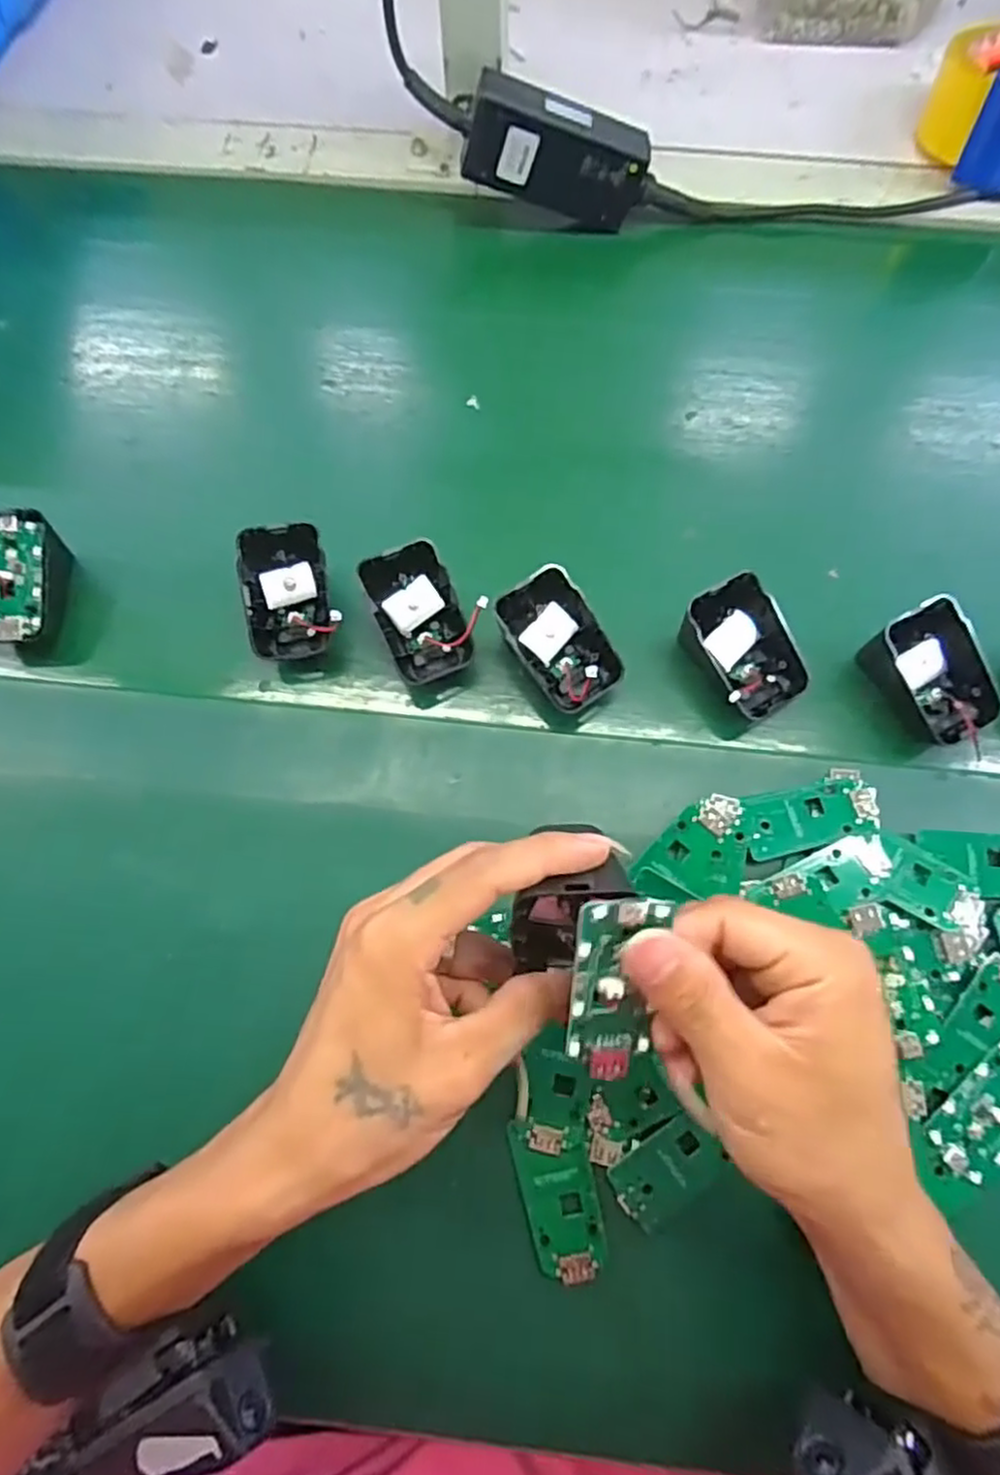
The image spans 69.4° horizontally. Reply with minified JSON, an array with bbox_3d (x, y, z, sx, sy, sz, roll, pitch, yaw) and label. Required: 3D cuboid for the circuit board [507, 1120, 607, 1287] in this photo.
[{"bbox_3d":[0.026,0.195,0.305,0.031,0.007,0.061,-15,71,-5],"label":"circuit board"}]

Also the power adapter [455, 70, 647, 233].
[{"bbox_3d":[0.037,-0.379,0.469,0.114,0.050,0.032,9,70,-15],"label":"power adapter"}]

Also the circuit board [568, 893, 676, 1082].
[{"bbox_3d":[0.039,0.082,0.239,0.030,0.011,0.062,2,107,1],"label":"circuit board"}]

